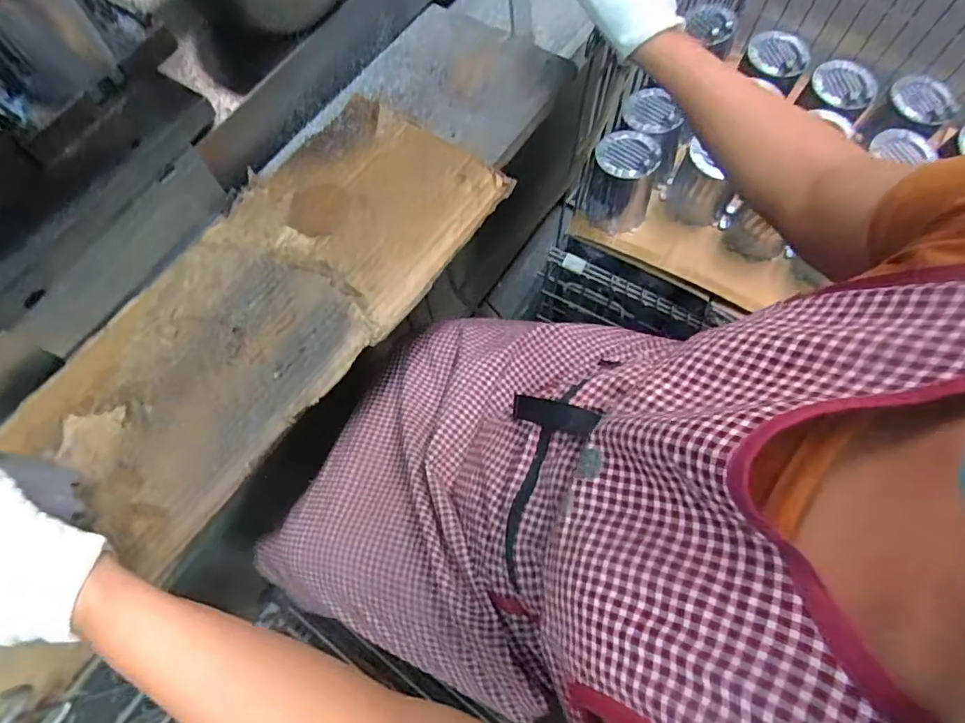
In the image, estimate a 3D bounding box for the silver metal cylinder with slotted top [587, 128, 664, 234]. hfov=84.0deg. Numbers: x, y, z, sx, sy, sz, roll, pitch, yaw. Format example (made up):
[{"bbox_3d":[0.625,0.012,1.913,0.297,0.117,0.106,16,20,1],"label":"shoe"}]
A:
[{"bbox_3d":[0.198,-0.260,0.763,0.084,0.109,0.093,2,69,2],"label":"silver metal cylinder with slotted top"}]

